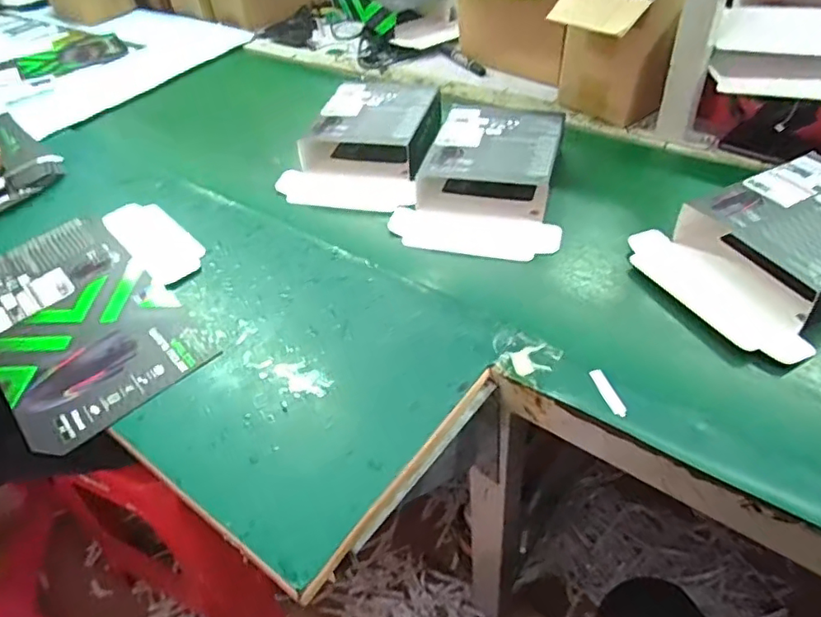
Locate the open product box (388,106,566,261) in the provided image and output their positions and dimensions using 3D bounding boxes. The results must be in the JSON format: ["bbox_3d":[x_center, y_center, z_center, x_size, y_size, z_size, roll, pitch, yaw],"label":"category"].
[{"bbox_3d":[0.093,-0.171,0.710,0.197,0.053,0.242,8,47,13],"label":"open product box"}]

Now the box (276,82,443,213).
[{"bbox_3d":[-0.062,-0.242,0.805,0.184,0.059,0.246,10,47,14],"label":"box"}]

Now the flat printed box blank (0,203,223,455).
[{"bbox_3d":[-0.378,0.005,0.638,0.308,0.010,0.359,-36,52,-25],"label":"flat printed box blank"}]

